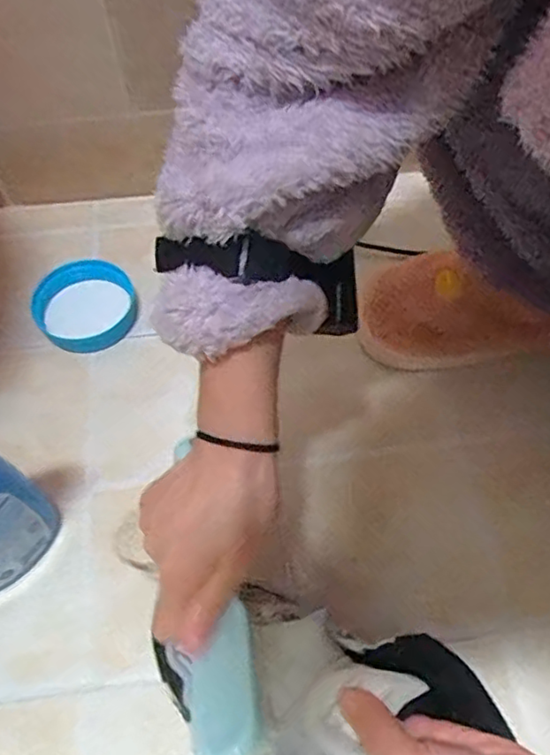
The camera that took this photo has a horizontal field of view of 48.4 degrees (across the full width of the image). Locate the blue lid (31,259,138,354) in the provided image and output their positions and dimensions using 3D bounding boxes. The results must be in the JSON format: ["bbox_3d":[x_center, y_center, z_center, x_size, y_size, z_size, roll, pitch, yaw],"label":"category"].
[{"bbox_3d":[-0.180,-0.068,0.589,0.092,0.035,0.086,0,59,0],"label":"blue lid"}]

